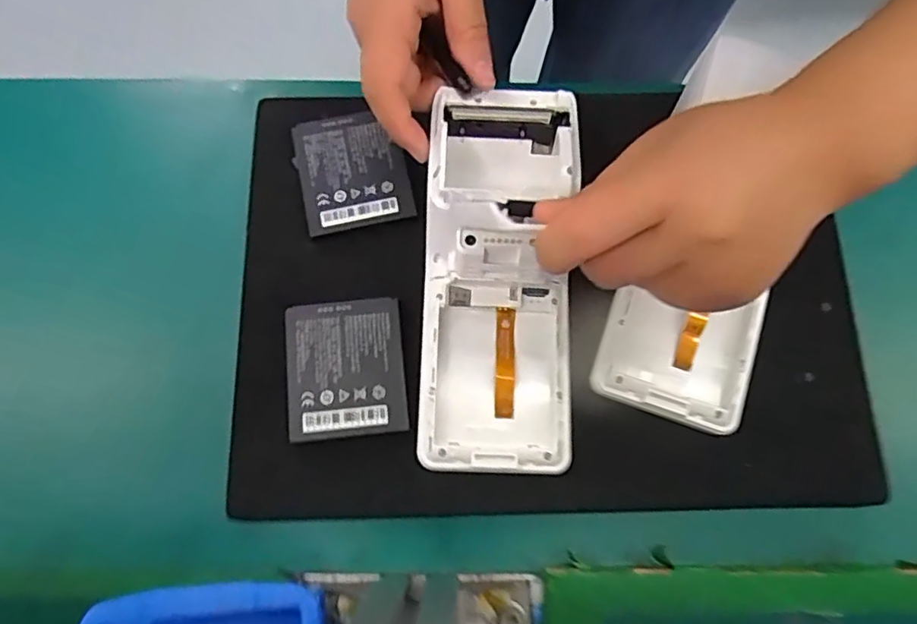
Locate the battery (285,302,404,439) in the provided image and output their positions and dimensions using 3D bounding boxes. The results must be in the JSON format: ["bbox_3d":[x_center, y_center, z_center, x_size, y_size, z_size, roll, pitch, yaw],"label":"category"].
[{"bbox_3d":[-0.062,0.030,0.323,0.062,0.009,0.073,-5,76,-1],"label":"battery"}]

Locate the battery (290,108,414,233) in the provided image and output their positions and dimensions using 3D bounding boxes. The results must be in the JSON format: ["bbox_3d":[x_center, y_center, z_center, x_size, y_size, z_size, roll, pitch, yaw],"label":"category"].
[{"bbox_3d":[-0.064,-0.084,0.352,0.061,0.004,0.072,-12,77,-3],"label":"battery"}]

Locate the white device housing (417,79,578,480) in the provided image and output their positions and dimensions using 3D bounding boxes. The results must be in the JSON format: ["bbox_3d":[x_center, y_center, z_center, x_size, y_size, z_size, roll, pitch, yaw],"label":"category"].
[{"bbox_3d":[0.021,-0.020,0.322,0.081,0.042,0.197,2,88,0],"label":"white device housing"}]

